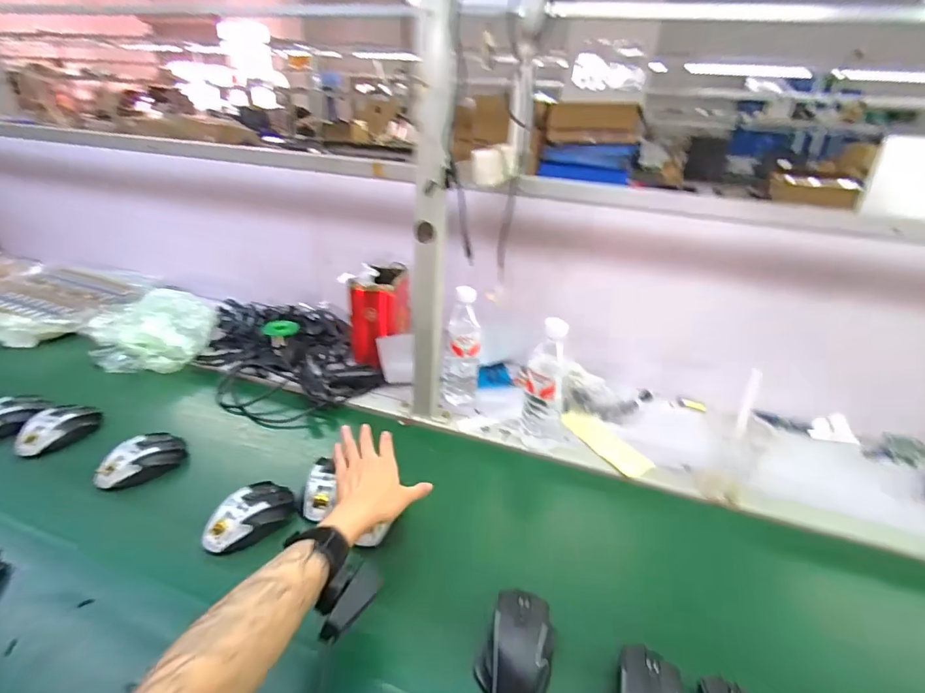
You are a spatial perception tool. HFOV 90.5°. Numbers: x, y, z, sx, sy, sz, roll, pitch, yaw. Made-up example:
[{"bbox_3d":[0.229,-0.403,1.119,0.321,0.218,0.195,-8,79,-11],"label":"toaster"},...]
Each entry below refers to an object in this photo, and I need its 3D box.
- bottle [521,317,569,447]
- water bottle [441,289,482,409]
[{"bbox_3d":[0.137,0.067,0.749,0.070,0.220,0.054,9,28,11],"label":"bottle"},{"bbox_3d":[-0.002,0.015,0.856,0.068,0.233,0.055,5,26,2],"label":"water bottle"}]

